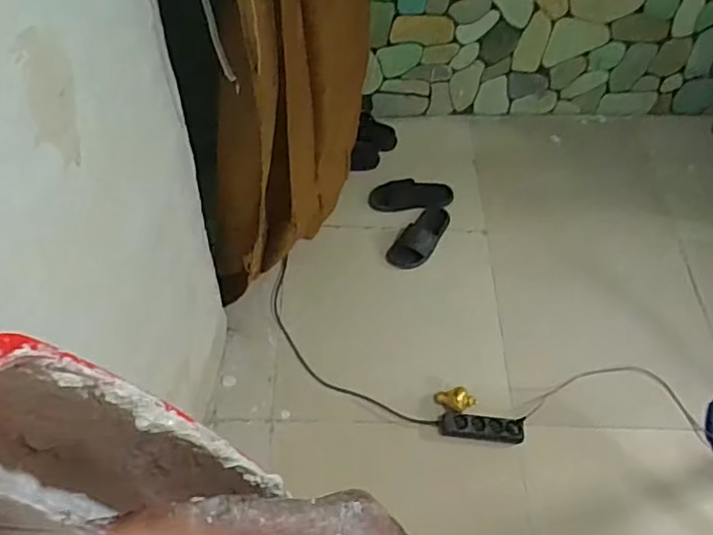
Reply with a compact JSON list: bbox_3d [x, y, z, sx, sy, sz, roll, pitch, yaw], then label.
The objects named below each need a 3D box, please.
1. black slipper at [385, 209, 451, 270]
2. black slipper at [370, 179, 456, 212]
[{"bbox_3d":[0.188,-0.089,1.814,0.101,0.048,0.226,38,77,20],"label":"black slipper"},{"bbox_3d":[0.162,-0.224,1.864,0.240,0.050,0.095,-2,57,-5],"label":"black slipper"}]

